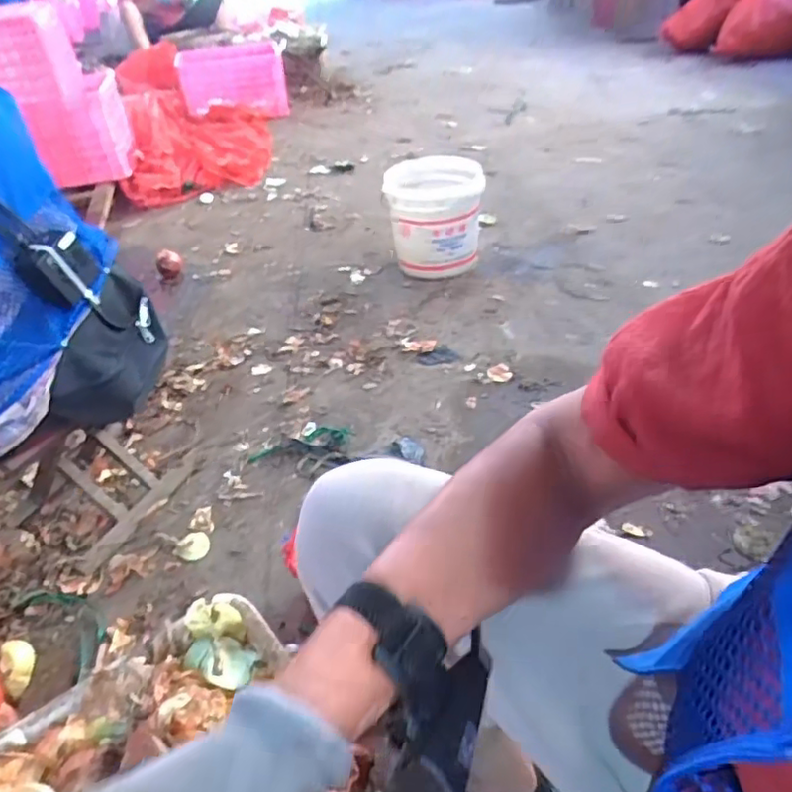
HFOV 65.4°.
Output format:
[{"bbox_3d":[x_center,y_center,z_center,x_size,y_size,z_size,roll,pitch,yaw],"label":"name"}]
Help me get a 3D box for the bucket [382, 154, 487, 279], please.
[{"bbox_3d":[0.102,-0.451,1.611,0.253,0.257,0.236,-3,38,4],"label":"bucket"}]

